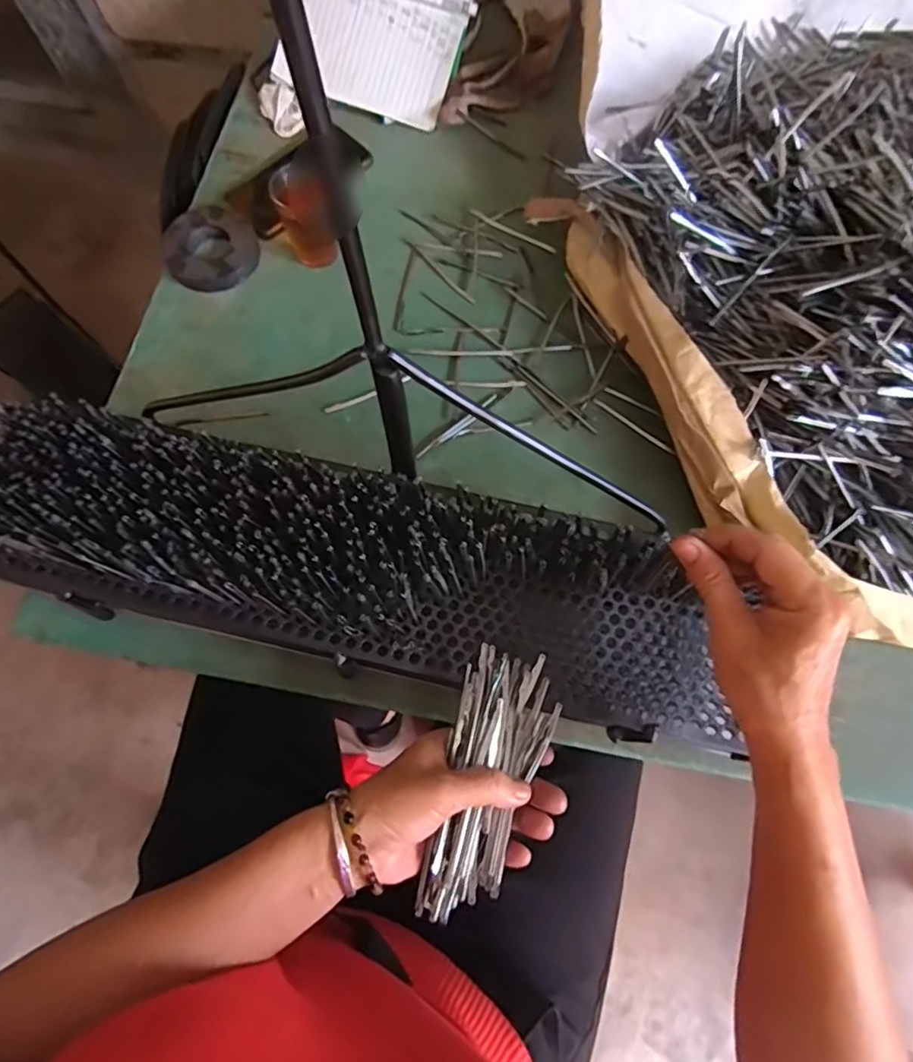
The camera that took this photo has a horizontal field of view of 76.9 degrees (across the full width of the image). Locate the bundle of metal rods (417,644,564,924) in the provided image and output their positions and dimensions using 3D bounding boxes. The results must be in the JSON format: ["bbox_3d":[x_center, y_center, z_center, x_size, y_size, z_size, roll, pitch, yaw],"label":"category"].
[{"bbox_3d":[0.020,0.157,0.368,0.064,0.022,0.161,19,65,6],"label":"bundle of metal rods"}]

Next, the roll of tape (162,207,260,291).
[{"bbox_3d":[-0.260,-0.296,0.610,0.093,0.027,0.086,0,72,0],"label":"roll of tape"}]

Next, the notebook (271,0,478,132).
[{"bbox_3d":[-0.094,-0.575,0.659,0.198,0.015,0.165,18,98,-6],"label":"notebook"}]

